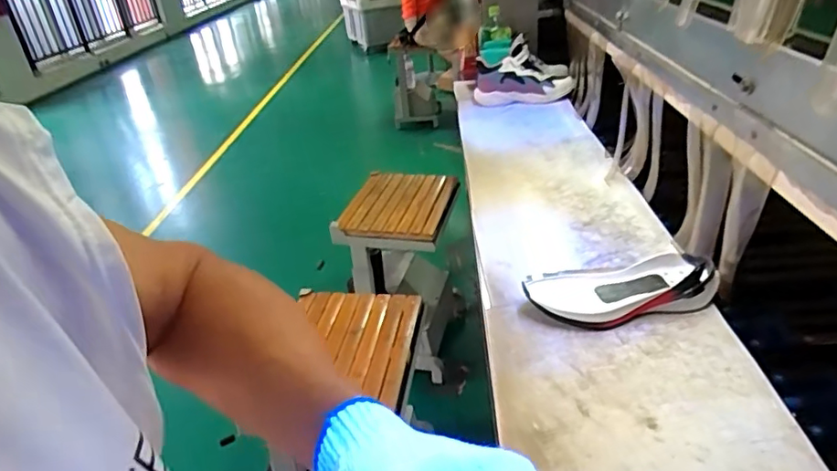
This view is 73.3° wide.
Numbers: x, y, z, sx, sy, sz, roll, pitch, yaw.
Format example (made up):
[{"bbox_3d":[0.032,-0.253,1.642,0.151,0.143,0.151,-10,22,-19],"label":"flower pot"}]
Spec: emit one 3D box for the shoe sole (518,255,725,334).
[{"bbox_3d":[0.266,0.069,0.746,0.242,0.042,0.120,-6,29,3],"label":"shoe sole"}]

